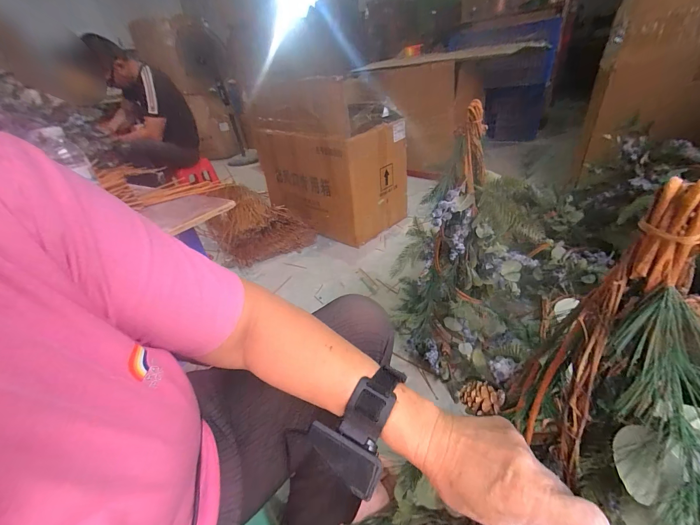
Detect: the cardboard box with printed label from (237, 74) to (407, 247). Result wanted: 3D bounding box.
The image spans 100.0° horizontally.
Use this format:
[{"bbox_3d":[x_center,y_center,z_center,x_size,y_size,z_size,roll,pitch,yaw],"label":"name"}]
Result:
[{"bbox_3d":[-0.101,-0.482,1.449,0.633,0.605,0.397,20,40,35],"label":"cardboard box with printed label"}]

